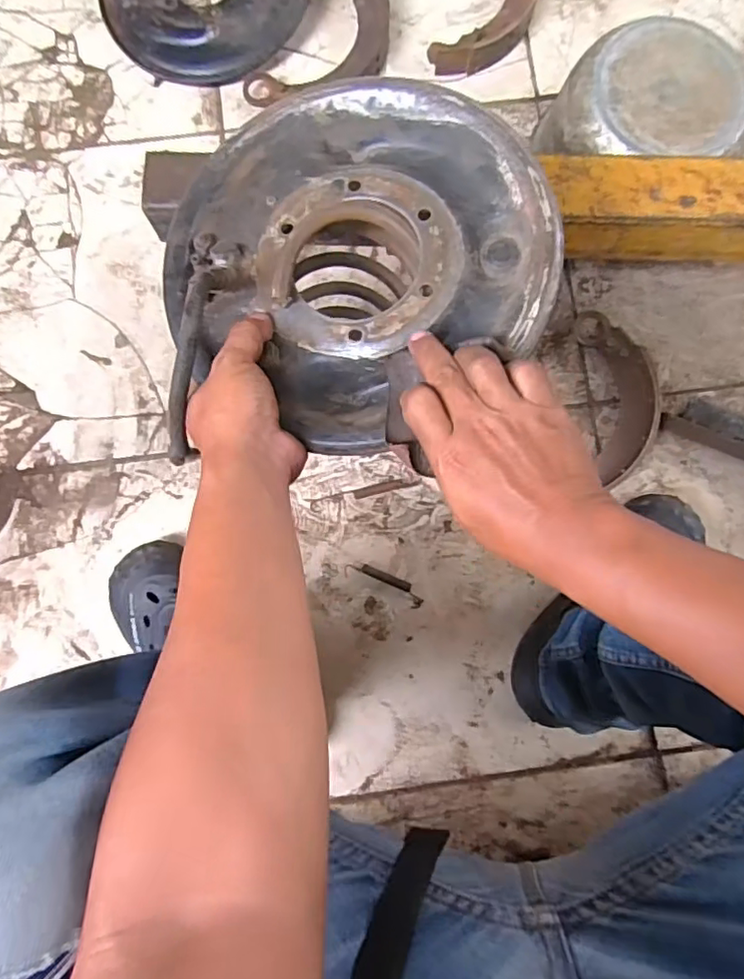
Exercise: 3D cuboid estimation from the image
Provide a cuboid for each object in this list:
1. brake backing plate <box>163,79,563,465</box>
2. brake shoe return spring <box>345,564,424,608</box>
[{"bbox_3d":[-0.014,-0.157,0.402,0.257,0.056,0.256,0,85,-1],"label":"brake backing plate"},{"bbox_3d":[0.015,0.107,0.683,0.096,0.008,0.023,25,85,1],"label":"brake shoe return spring"}]

